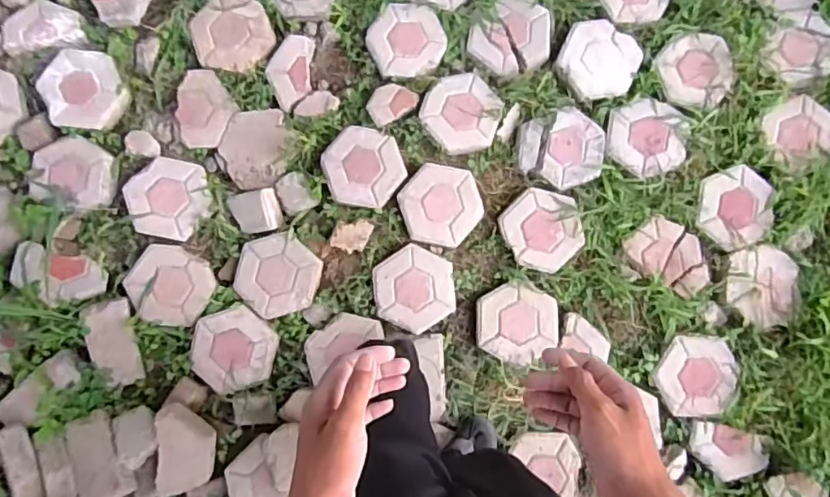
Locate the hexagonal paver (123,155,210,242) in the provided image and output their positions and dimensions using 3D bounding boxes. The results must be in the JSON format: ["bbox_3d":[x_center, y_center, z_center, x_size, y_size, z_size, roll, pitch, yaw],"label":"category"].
[{"bbox_3d":[-0.623,-0.129,1.400,0.193,0.034,0.200,11,83,0],"label":"hexagonal paver"}]

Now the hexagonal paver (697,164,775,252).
[{"bbox_3d":[0.806,-0.102,1.393,0.190,0.027,0.190,-22,84,-4],"label":"hexagonal paver"}]

